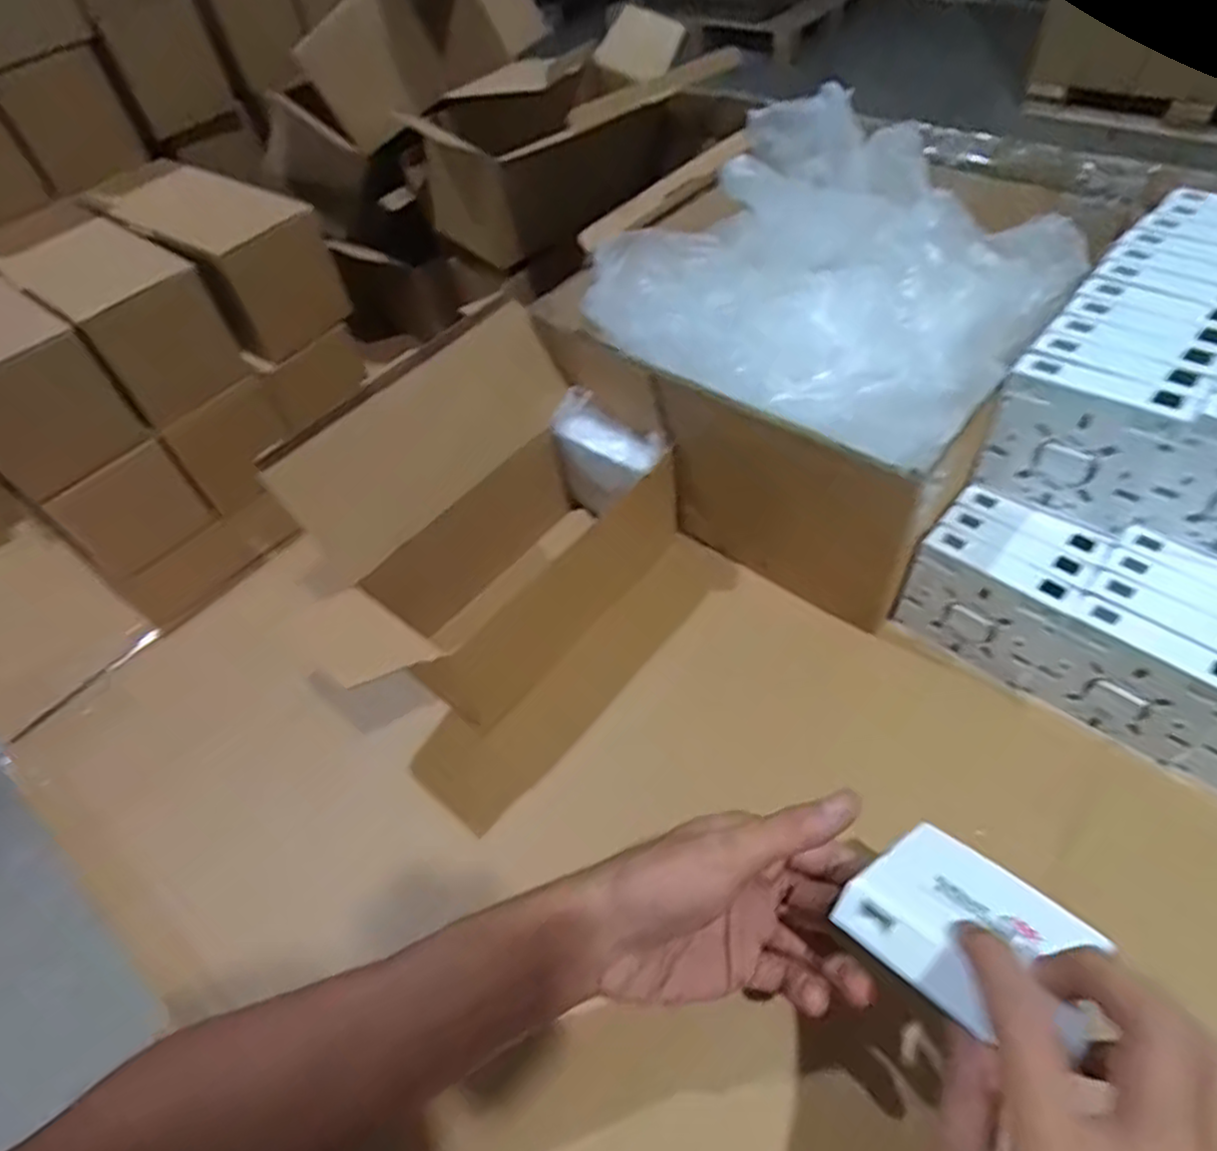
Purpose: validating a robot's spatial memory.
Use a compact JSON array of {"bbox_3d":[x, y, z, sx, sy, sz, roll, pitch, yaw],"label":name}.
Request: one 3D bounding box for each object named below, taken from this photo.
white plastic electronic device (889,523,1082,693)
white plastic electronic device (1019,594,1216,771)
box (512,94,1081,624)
[{"bbox_3d":[0.232,0.021,0.453,0.021,0.084,0.089,-37,55,-25],"label":"white plastic electronic device"},{"bbox_3d":[0.296,0.063,0.412,0.086,0.084,0.020,32,58,29],"label":"white plastic electronic device"},{"bbox_3d":[0.150,-0.173,0.552,0.306,0.216,0.293,32,58,29],"label":"box"}]

